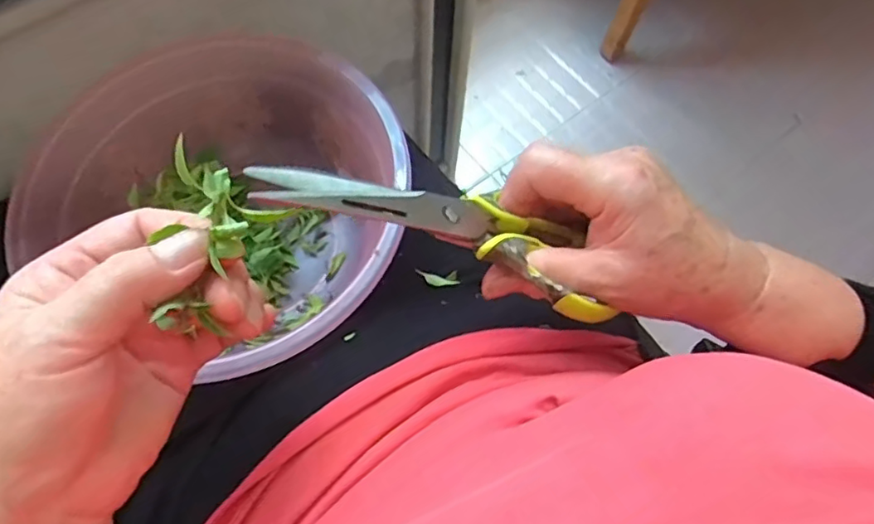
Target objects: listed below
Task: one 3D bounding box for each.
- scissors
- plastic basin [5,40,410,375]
[{"bbox_3d":[0.005,-0.012,0.262,0.173,0.021,0.054,14,63,-31],"label":"scissors"},{"bbox_3d":[-0.152,-0.036,0.435,0.254,0.103,0.257,1,67,-2],"label":"plastic basin"}]

